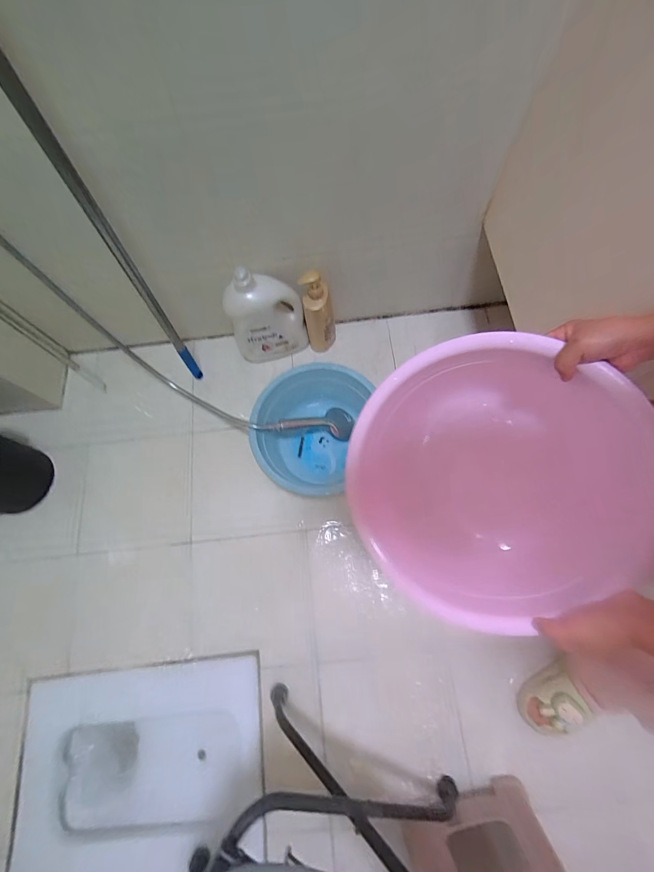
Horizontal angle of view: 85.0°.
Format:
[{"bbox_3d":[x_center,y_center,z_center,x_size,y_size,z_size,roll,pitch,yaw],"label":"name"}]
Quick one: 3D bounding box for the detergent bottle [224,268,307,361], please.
[{"bbox_3d":[-0.168,-0.322,0.961,0.205,0.288,0.095,-19,74,-4],"label":"detergent bottle"}]

